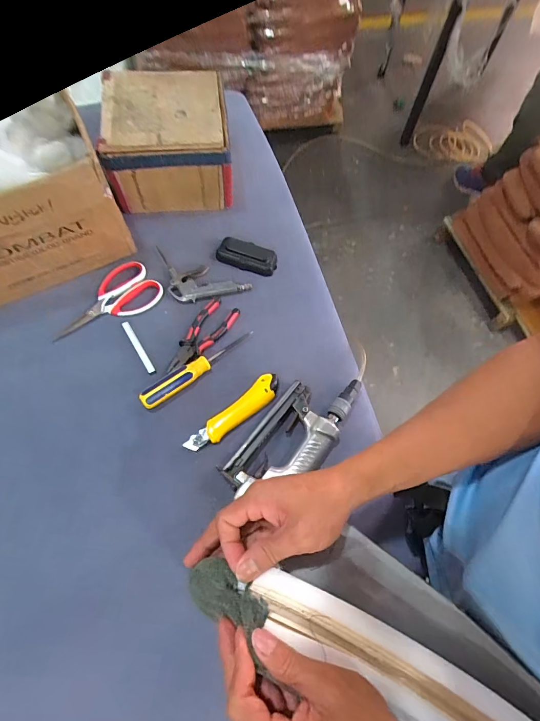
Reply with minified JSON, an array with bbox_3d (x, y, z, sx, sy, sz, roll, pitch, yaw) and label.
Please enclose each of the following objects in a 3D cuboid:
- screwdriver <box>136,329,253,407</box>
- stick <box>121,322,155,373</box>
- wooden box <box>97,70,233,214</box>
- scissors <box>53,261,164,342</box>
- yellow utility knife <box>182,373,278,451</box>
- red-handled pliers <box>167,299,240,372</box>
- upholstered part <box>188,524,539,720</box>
[{"bbox_3d":[-0.110,0.009,0.548,0.191,0.027,0.031,-32,71,-15],"label":"screwdriver"},{"bbox_3d":[-0.213,-0.022,0.577,0.011,0.008,0.101,-31,71,-15],"label":"stick"},{"bbox_3d":[-0.181,-0.402,0.667,0.210,0.121,0.216,-3,66,-4],"label":"wooden box"},{"bbox_3d":[-0.273,-0.094,0.596,0.178,0.019,0.083,-37,73,-17],"label":"scissors"},{"bbox_3d":[-0.052,0.079,0.535,0.164,0.014,0.036,-39,73,-17],"label":"yellow utility knife"},{"bbox_3d":[-0.113,-0.041,0.580,0.054,0.012,0.146,34,69,12],"label":"red-handled pliers"},{"bbox_3d":[0.100,0.218,0.294,0.317,0.079,0.092,21,70,12],"label":"upholstered part"}]

